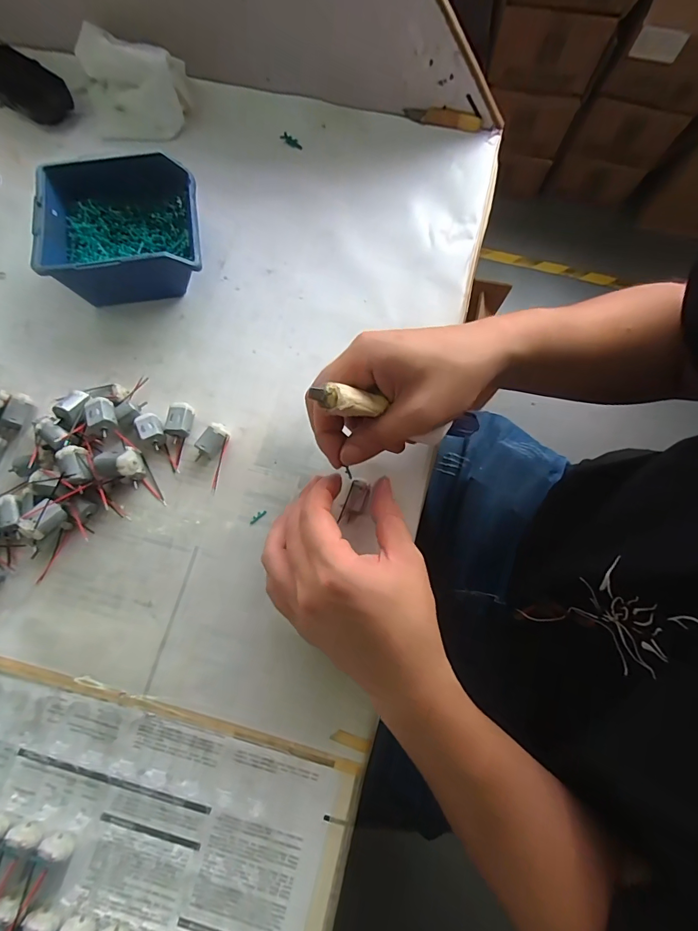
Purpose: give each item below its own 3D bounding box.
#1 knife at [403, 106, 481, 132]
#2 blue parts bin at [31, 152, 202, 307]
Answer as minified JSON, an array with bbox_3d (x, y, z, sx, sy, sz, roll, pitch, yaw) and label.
[{"bbox_3d":[0.098,-0.365,0.430,0.078,0.014,0.009,17,75,4],"label":"knife"},{"bbox_3d":[-0.191,-0.199,0.361,0.123,0.059,0.120,-8,74,-3],"label":"blue parts bin"}]

